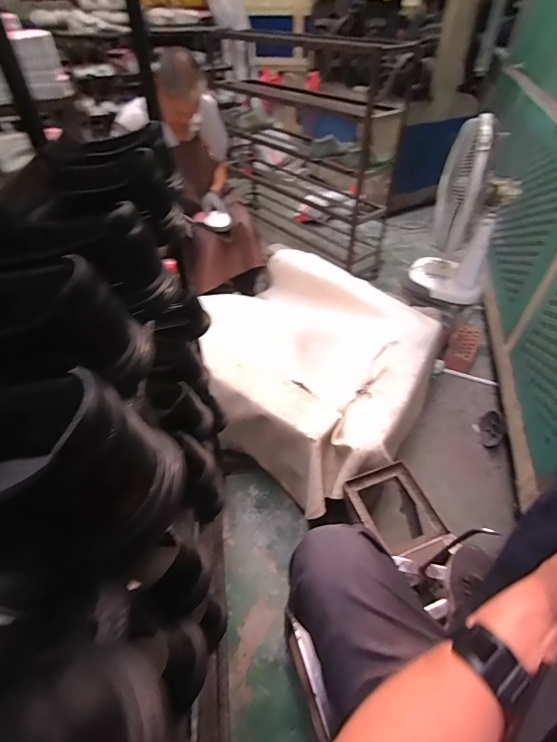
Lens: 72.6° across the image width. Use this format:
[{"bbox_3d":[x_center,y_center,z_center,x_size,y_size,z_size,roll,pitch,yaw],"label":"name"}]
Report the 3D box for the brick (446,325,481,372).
[{"bbox_3d":[0.849,-0.113,1.738,0.117,0.056,0.268,23,63,21],"label":"brick"}]

